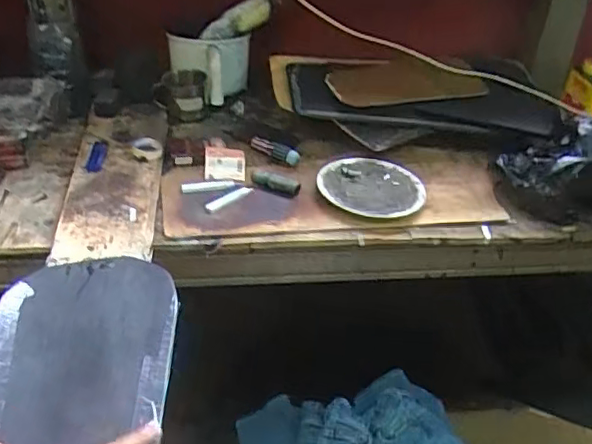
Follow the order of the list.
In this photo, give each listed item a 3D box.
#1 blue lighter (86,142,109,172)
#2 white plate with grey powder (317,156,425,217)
[{"bbox_3d":[-0.322,-0.105,0.955,0.030,0.012,0.086,-1,37,-5],"label":"blue lighter"},{"bbox_3d":[0.123,-0.059,0.970,0.170,0.015,0.146,12,41,6],"label":"white plate with grey powder"}]

